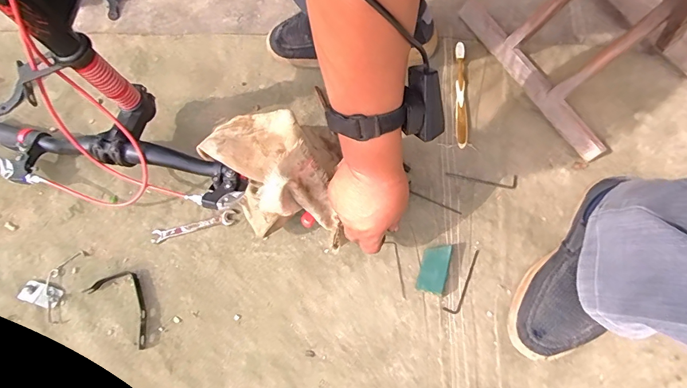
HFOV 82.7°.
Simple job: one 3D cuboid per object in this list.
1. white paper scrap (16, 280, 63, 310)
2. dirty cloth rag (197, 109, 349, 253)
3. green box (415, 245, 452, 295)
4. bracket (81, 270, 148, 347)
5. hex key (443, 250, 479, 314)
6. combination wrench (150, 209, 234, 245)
[{"bbox_3d":[-0.399,0.131,0.513,0.050,0.007,0.027,15,69,7],"label":"white paper scrap"},{"bbox_3d":[-0.090,-0.032,0.485,0.192,0.100,0.145,7,68,4],"label":"dirty cloth rag"},{"bbox_3d":[0.119,0.098,0.516,0.033,0.020,0.065,16,69,7],"label":"green box"},{"bbox_3d":[-0.280,0.142,0.509,0.112,0.009,0.055,38,73,14],"label":"bracket"},{"bbox_3d":[0.161,0.116,0.518,0.017,0.004,0.093,29,71,12],"label":"hex key"},{"bbox_3d":[-0.209,0.046,0.545,0.115,0.007,0.019,-15,69,-5],"label":"combination wrench"}]

